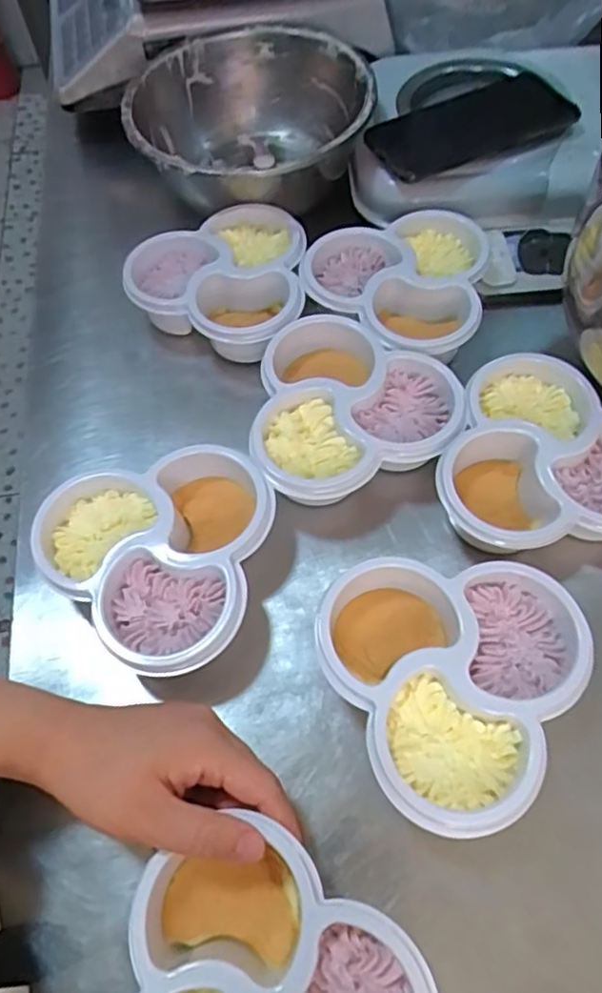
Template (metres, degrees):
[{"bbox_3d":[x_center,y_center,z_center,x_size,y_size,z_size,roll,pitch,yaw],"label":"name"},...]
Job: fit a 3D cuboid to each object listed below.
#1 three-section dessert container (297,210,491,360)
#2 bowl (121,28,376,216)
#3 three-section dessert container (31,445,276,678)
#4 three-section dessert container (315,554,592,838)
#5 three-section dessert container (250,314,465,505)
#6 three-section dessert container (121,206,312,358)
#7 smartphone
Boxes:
[{"bbox_3d":[0.070,-0.163,0.491,0.133,0.039,0.135,-1,62,2],"label":"three-section dessert container"},{"bbox_3d":[-0.043,-0.321,0.567,0.201,0.077,0.207,-1,62,2],"label":"bowl"},{"bbox_3d":[-0.081,0.043,0.389,0.136,0.045,0.129,-1,62,2],"label":"three-section dessert container"},{"bbox_3d":[0.088,0.096,0.353,0.132,0.048,0.138,-25,64,-11],"label":"three-section dessert container"},{"bbox_3d":[0.036,-0.059,0.441,0.132,0.044,0.138,-4,62,0],"label":"three-section dessert container"},{"bbox_3d":[-0.065,-0.168,0.507,0.133,0.045,0.138,-1,62,2],"label":"three-section dessert container"},{"bbox_3d":[0.145,-0.317,0.546,0.177,0.011,0.087,-20,64,-6],"label":"smartphone"}]

